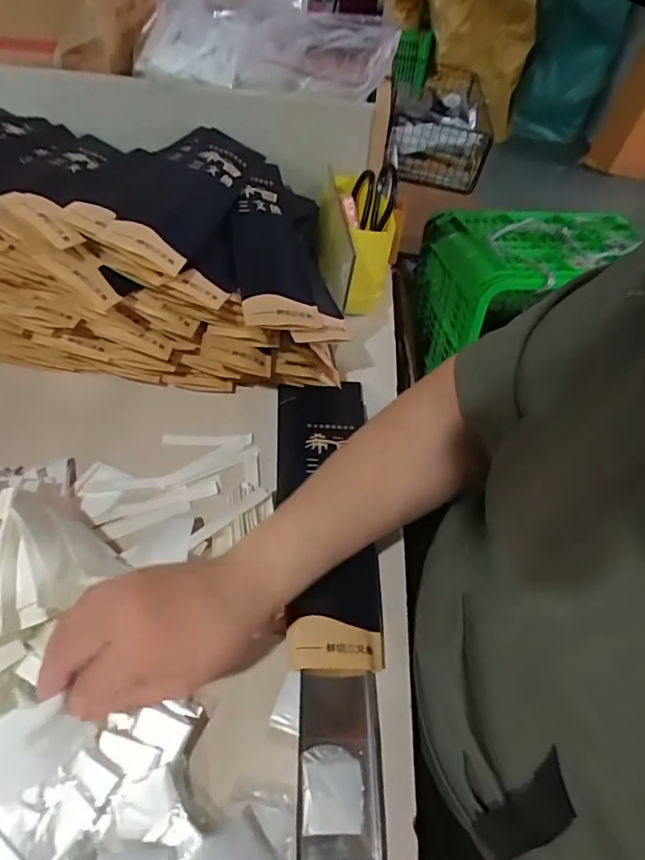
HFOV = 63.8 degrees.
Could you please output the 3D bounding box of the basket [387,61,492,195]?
[{"bbox_3d":[0.183,-0.481,0.820,0.130,0.079,0.243,9,50,3],"label":"basket"}]

